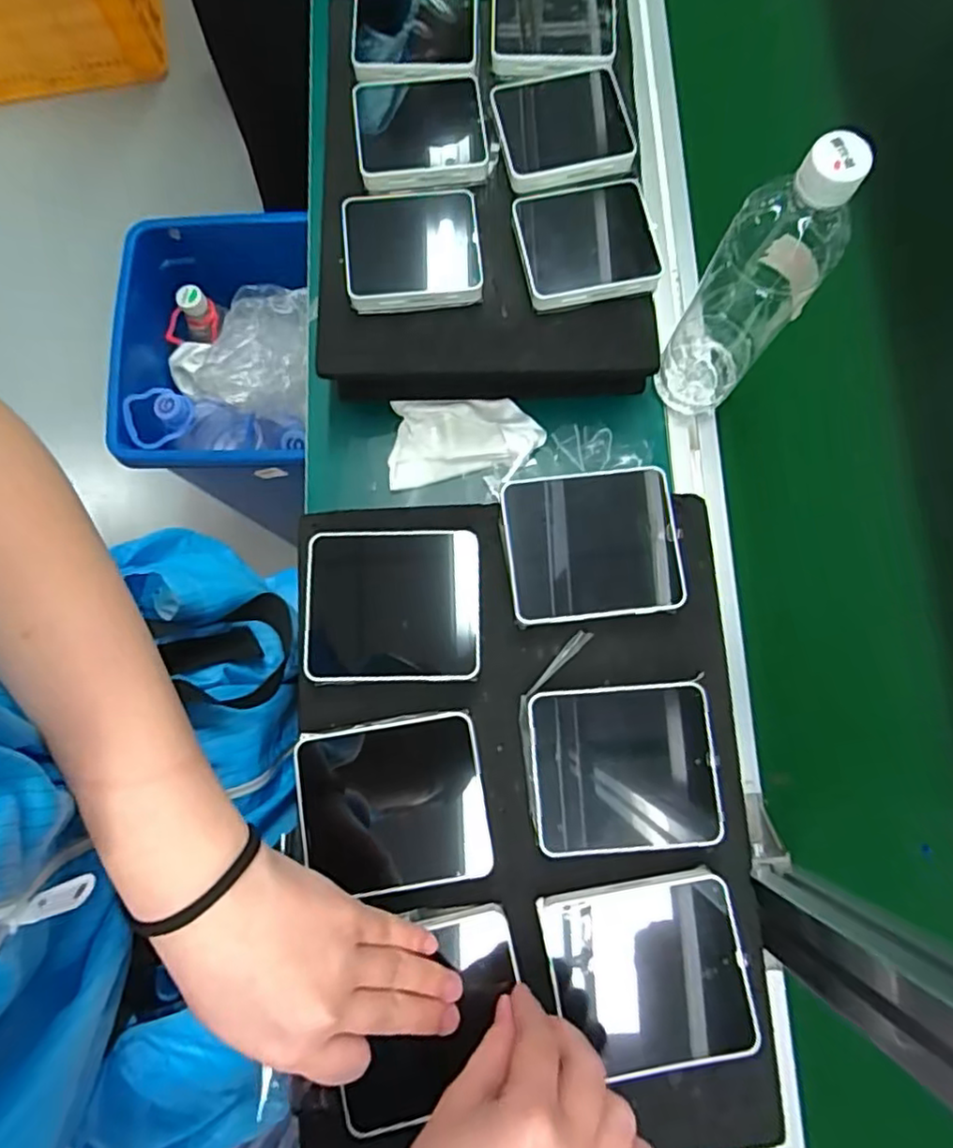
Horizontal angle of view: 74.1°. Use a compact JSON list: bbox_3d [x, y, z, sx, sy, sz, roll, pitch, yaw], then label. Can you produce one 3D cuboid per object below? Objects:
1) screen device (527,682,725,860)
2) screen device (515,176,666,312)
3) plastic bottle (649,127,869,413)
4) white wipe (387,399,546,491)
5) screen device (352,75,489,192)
[{"bbox_3d":[0.080,0.104,0.339,0.097,0.006,0.084,-3,79,-1],"label":"screen device"},{"bbox_3d":[0.080,-0.247,0.465,0.096,0.023,0.092,-11,80,-2],"label":"screen device"},{"bbox_3d":[0.182,-0.187,0.414,0.062,0.223,0.059,38,81,6],"label":"plastic bottle"},{"bbox_3d":[-0.010,-0.107,0.513,0.121,0.019,0.067,-2,79,-1],"label":"white wipe"},{"bbox_3d":[-0.042,-0.341,0.482,0.099,0.014,0.095,-6,79,-1],"label":"screen device"}]

